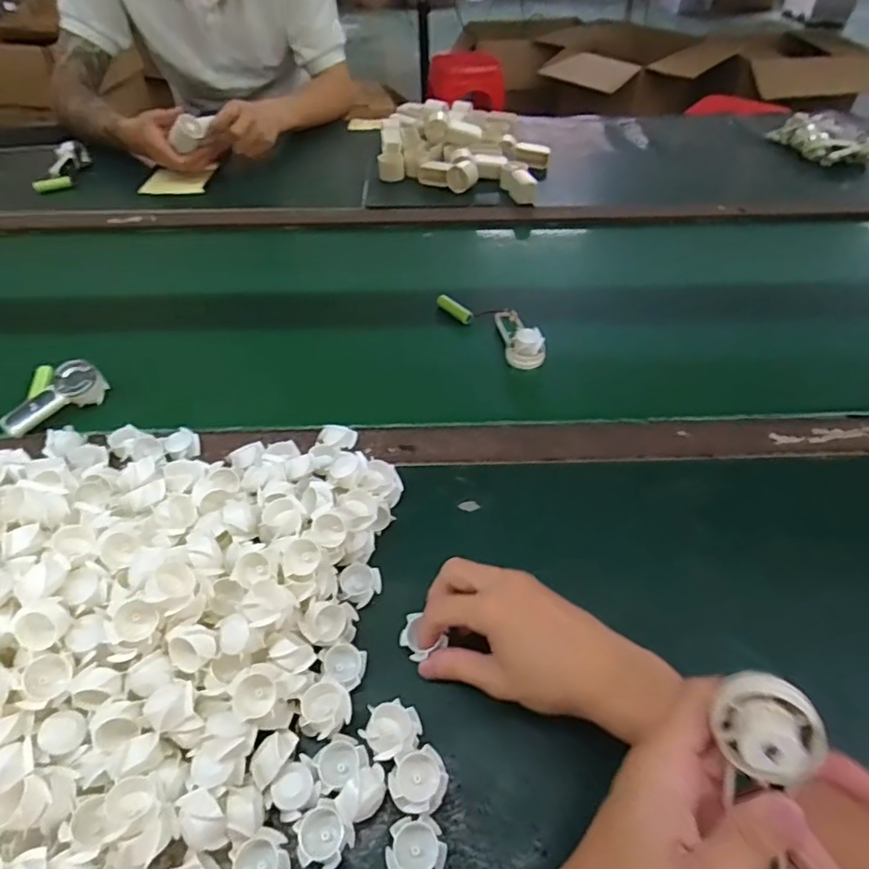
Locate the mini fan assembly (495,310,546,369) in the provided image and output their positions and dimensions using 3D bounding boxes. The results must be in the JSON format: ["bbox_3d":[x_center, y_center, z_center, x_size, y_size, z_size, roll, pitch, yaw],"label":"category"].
[{"bbox_3d":[0.092,-0.108,0.601,0.039,0.031,0.089,-5,48,-4],"label":"mini fan assembly"}]

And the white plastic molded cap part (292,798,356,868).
[{"bbox_3d":[-0.063,0.226,0.317,0.030,0.018,0.029,0,48,0],"label":"white plastic molded cap part"}]

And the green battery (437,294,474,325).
[{"bbox_3d":[0.022,-0.146,0.649,0.015,0.016,0.058,-29,54,-23],"label":"green battery"}]

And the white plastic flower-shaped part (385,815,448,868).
[{"bbox_3d":[-0.010,0.233,0.316,0.032,0.017,0.031,-17,50,-15],"label":"white plastic flower-shaped part"}]

